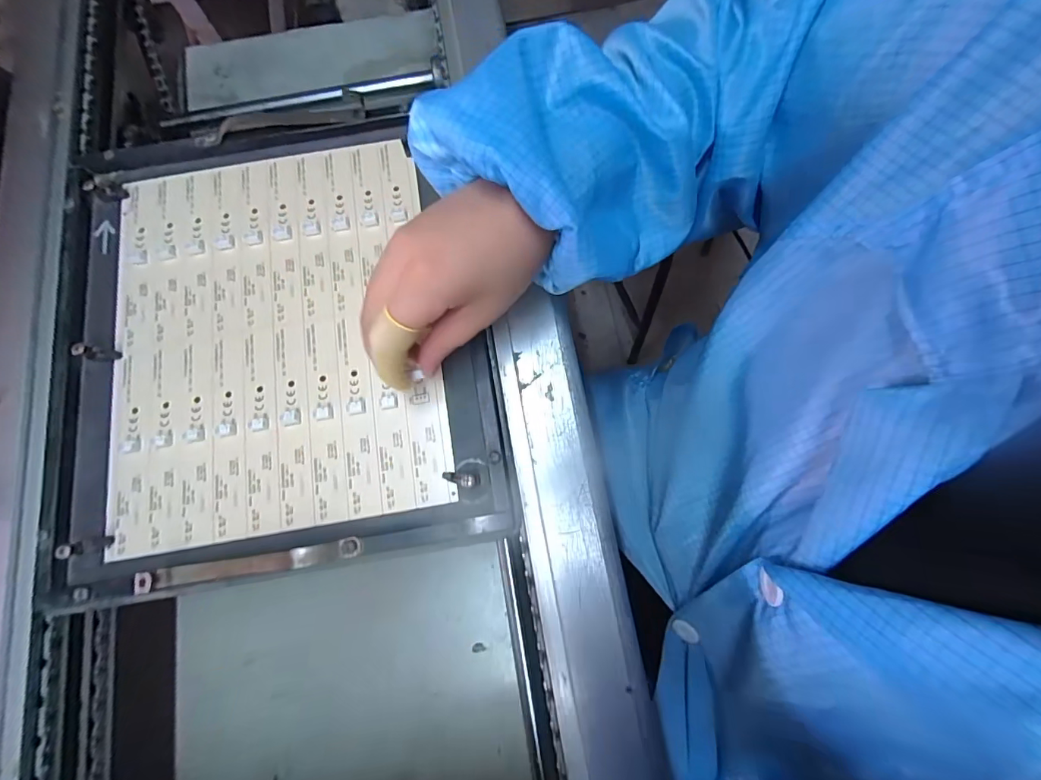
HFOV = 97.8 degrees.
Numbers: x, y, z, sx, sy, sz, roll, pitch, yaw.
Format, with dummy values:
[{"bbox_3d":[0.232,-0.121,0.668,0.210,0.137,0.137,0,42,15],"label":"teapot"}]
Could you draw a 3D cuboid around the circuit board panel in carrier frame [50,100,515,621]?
[{"bbox_3d":[-0.158,-0.038,0.294,0.265,0.016,0.294,-10,75,-1],"label":"circuit board panel in carrier frame"}]

